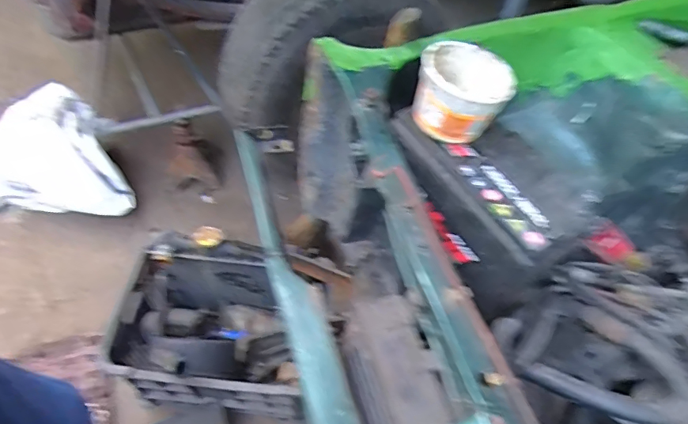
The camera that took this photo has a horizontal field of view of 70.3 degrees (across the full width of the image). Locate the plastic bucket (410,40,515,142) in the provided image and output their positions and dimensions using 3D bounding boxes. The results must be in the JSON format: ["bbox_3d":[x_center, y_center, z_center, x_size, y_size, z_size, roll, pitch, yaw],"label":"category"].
[{"bbox_3d":[0.129,-0.128,0.545,0.095,0.093,0.095,2,54,-3],"label":"plastic bucket"}]

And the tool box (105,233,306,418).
[{"bbox_3d":[-0.341,0.295,1.225,0.475,0.386,0.335,2,54,-3],"label":"tool box"}]

